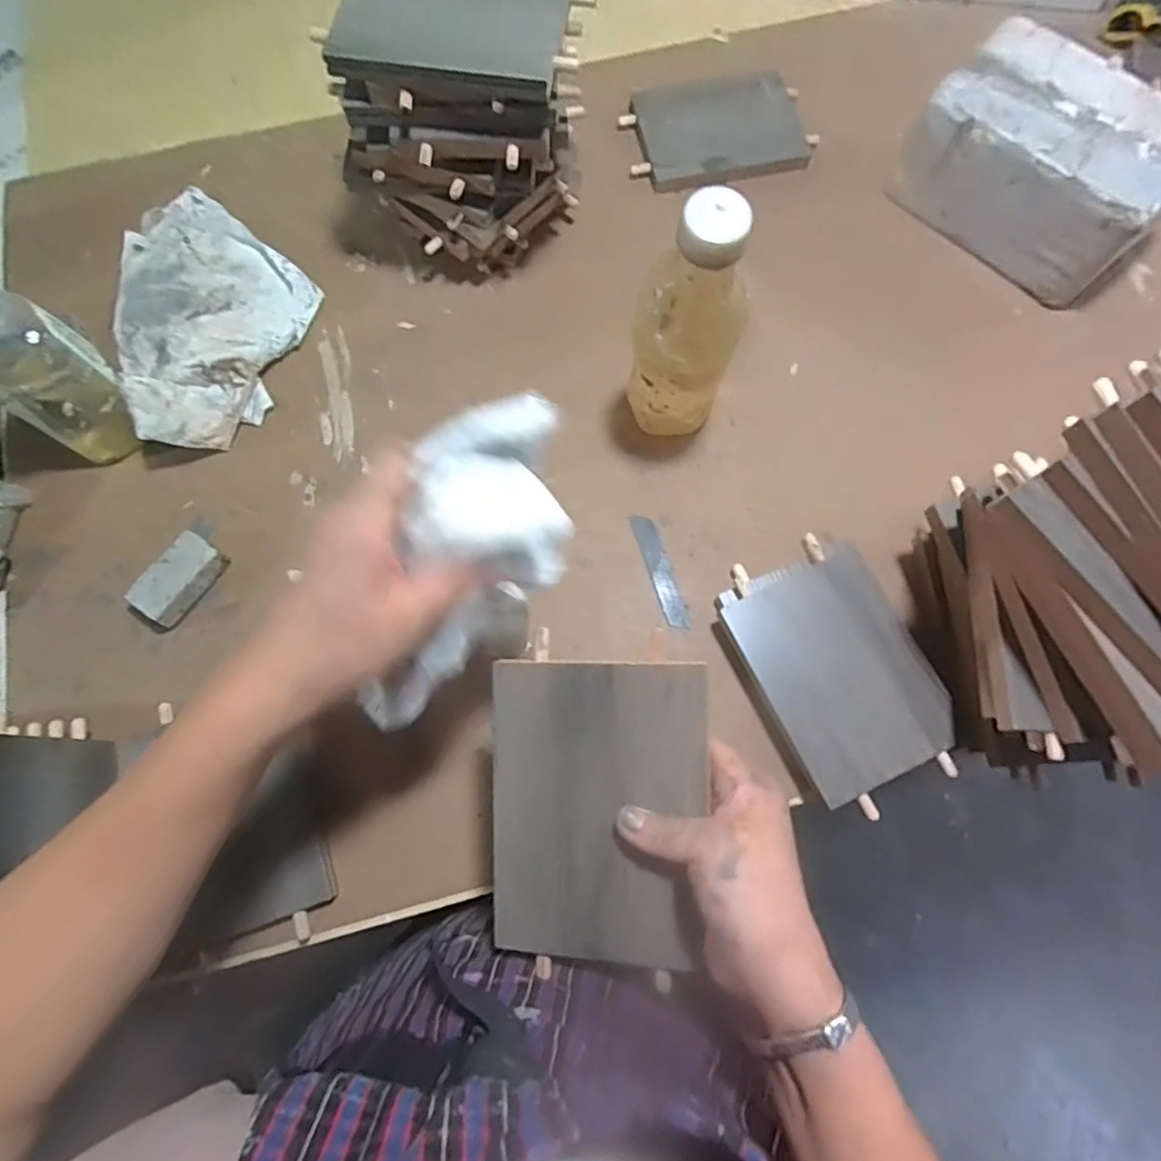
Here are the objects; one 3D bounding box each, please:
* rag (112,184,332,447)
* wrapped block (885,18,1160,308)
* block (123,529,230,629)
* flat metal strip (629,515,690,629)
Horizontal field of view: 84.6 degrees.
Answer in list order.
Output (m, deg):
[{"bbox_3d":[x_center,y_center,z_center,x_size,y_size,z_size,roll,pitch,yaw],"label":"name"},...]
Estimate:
[{"bbox_3d":[-0.332,-0.242,0.549,0.173,0.053,0.248,-37,76,-9],"label":"rag"},{"bbox_3d":[0.395,-0.356,0.554,0.206,0.102,0.119,43,79,12],"label":"wrapped block"},{"bbox_3d":[-0.308,-0.002,0.488,0.036,0.022,0.065,31,77,10],"label":"block"},{"bbox_3d":[0.063,-0.008,0.505,0.016,0.004,0.097,-17,74,-3],"label":"flat metal strip"}]

